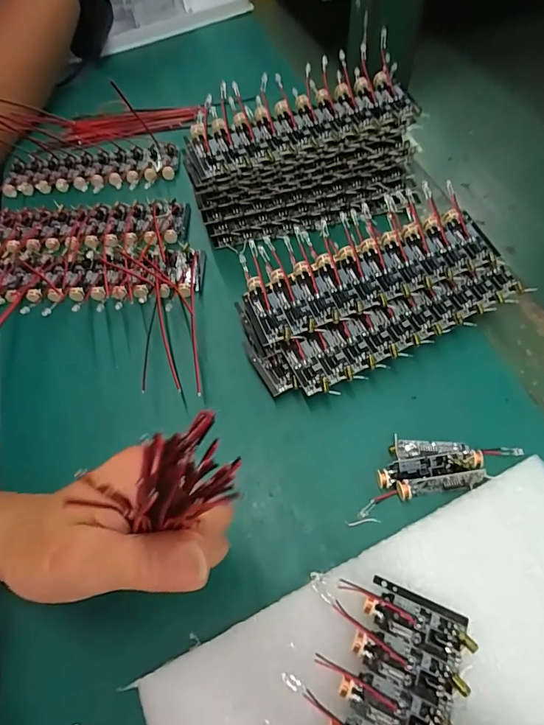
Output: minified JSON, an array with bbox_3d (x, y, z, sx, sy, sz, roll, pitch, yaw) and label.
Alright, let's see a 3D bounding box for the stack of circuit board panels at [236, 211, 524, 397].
[{"bbox_3d":[0.067,-0.039,0.267,0.169,0.036,0.074,-24,59,-11],"label":"stack of circuit board panels"}]

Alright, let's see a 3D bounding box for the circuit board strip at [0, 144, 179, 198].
[{"bbox_3d":[-0.162,-0.171,0.374,0.154,0.006,0.061,-5,58,1],"label":"circuit board strip"}]

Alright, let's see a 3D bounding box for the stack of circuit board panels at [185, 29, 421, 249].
[{"bbox_3d":[0.020,-0.159,0.316,0.165,0.071,0.085,-13,58,-4],"label":"stack of circuit board panels"}]

